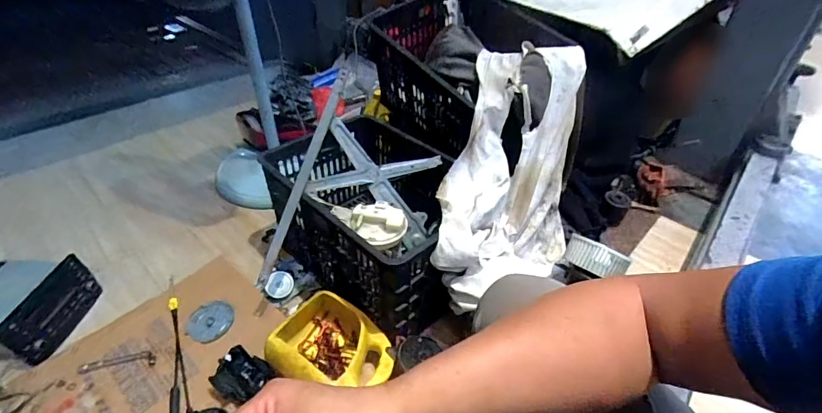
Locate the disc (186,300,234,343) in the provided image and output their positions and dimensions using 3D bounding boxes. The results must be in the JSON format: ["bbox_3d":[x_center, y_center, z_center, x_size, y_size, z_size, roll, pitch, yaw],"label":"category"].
[{"bbox_3d":[-0.448,0.253,0.917,0.093,0.008,0.097,-2,39,2],"label":"disc"}]

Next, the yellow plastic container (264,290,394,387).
[{"bbox_3d":[-0.145,0.281,0.816,0.224,0.133,0.178,10,43,13],"label":"yellow plastic container"}]

